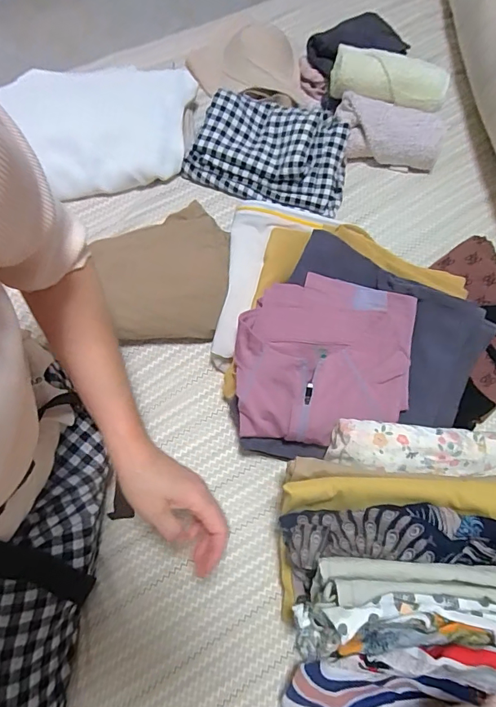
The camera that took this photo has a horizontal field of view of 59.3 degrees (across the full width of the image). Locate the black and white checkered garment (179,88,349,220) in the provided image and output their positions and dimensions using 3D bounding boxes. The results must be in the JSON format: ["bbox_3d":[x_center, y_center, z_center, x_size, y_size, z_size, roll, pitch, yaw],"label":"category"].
[{"bbox_3d":[0.033,-0.305,0.668,0.244,0.073,0.148,18,72,6],"label":"black and white checkered garment"}]

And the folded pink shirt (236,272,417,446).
[{"bbox_3d":[0.091,0.005,0.523,0.207,0.048,0.198,6,71,3],"label":"folded pink shirt"}]

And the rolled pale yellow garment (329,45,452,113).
[{"bbox_3d":[0.216,-0.415,0.672,0.177,0.057,0.072,10,71,4],"label":"rolled pale yellow garment"}]

